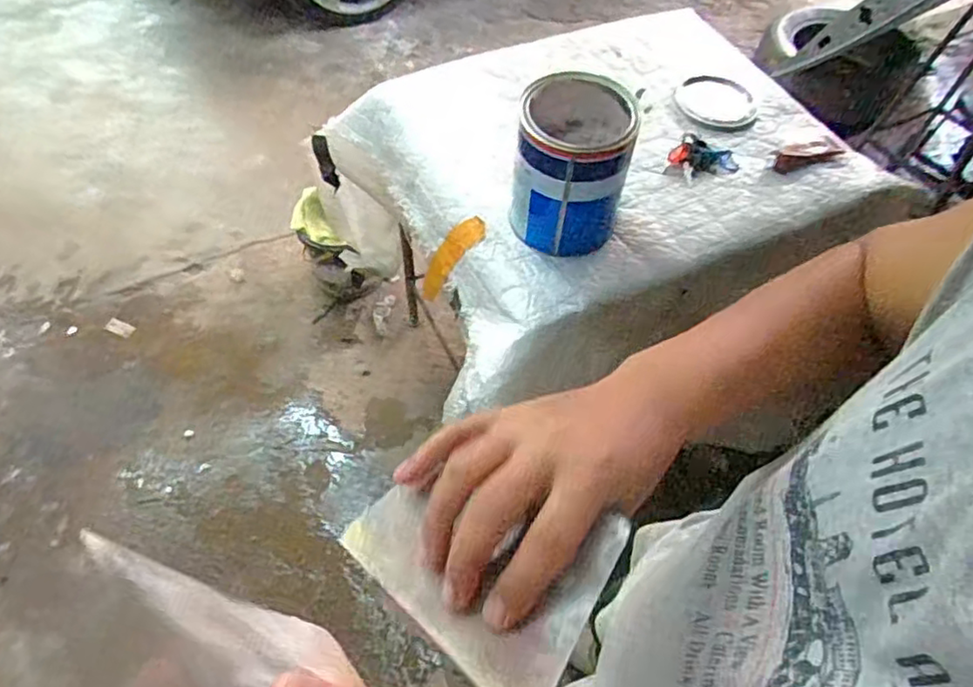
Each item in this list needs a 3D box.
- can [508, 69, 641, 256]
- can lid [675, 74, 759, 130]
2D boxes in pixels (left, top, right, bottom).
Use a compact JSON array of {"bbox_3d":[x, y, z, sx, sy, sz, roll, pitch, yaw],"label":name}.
[{"bbox_3d":[0.121,-0.257,0.975,0.155,0.216,0.159,3,54,-3],"label":"can"},{"bbox_3d":[0.442,-0.465,1.269,0.149,0.018,0.153,3,54,-3],"label":"can lid"}]

